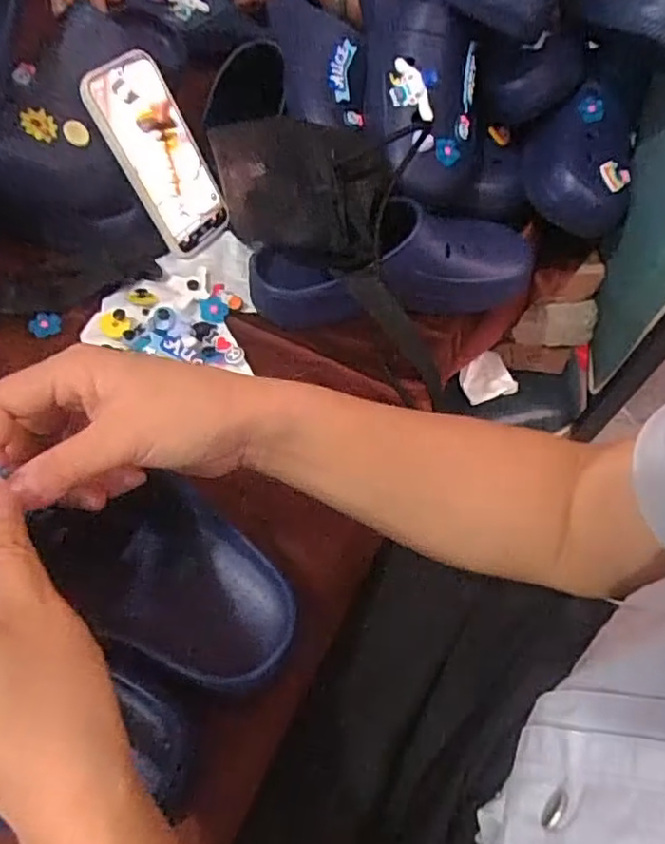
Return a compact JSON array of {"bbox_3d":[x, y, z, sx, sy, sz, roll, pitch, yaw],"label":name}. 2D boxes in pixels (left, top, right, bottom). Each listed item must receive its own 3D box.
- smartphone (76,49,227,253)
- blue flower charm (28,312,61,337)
[{"bbox_3d":[-0.154,-0.242,0.580,0.008,0.165,0.085,10,51,41],"label":"smartphone"},{"bbox_3d":[-0.244,-0.083,0.538,0.025,0.008,0.022,-12,55,-13],"label":"blue flower charm"}]

